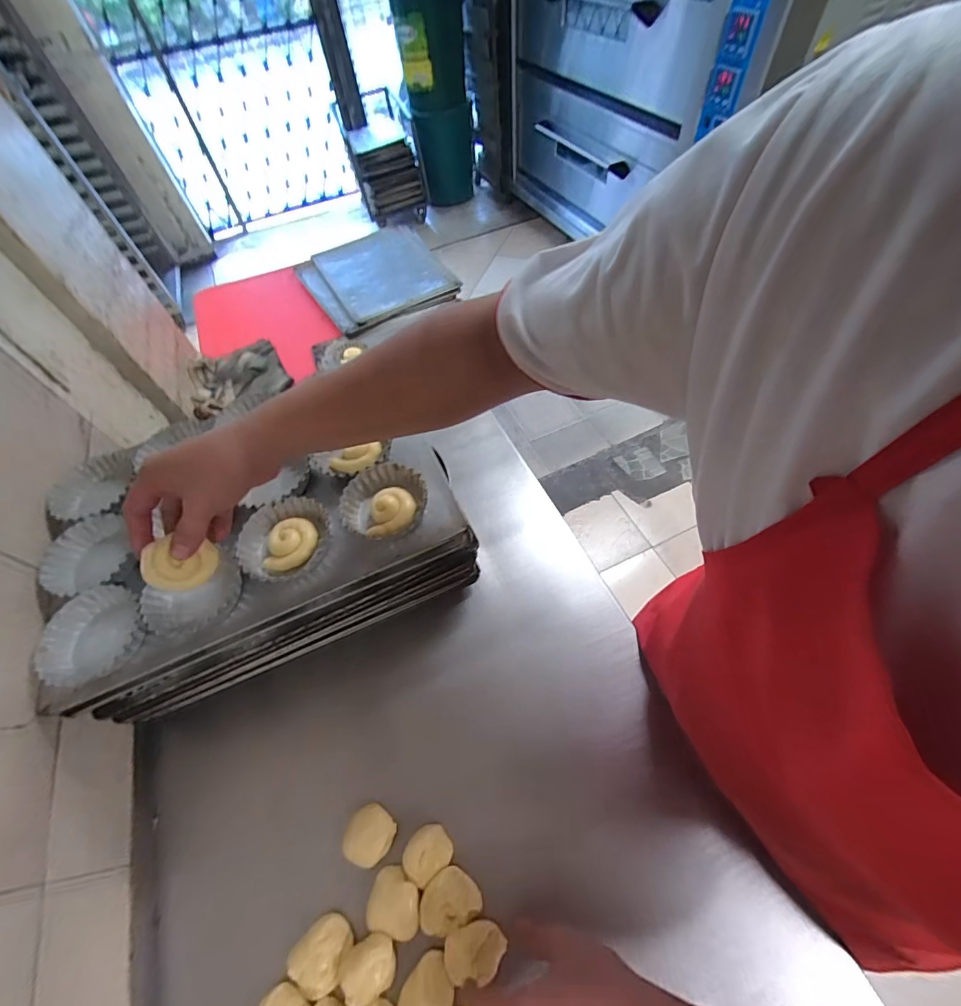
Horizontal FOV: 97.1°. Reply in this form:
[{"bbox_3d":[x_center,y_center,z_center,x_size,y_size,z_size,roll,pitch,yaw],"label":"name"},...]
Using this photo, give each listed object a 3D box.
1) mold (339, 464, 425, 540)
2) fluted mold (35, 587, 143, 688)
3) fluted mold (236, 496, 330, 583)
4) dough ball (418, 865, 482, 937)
[{"bbox_3d":[-0.110,0.000,0.480,0.092,0.030,0.086,-2,57,4],"label":"mold"},{"bbox_3d":[-0.390,0.137,0.435,0.091,0.032,0.090,-2,57,4],"label":"fluted mold"},{"bbox_3d":[-0.214,0.042,0.470,0.097,0.028,0.091,-31,60,-14],"label":"fluted mold"},{"bbox_3d":[-0.032,0.386,0.411,0.058,0.017,0.043,-26,59,-11],"label":"dough ball"}]

